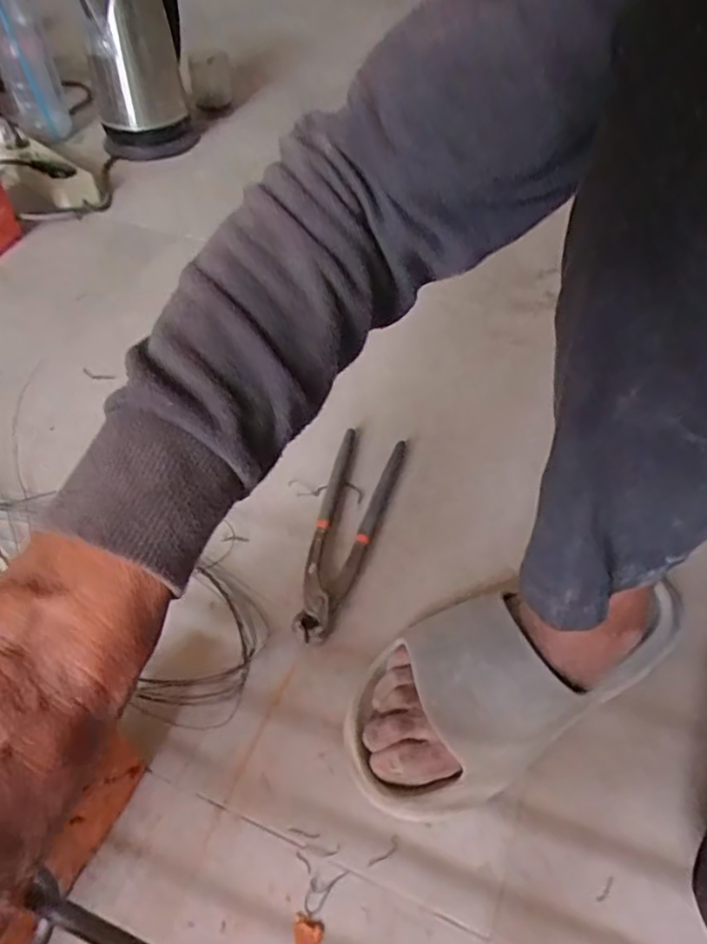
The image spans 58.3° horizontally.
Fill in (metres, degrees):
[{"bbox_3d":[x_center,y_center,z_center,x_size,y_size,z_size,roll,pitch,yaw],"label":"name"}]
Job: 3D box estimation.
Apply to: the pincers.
[{"bbox_3d":[-0.008,0.049,0.554,0.060,0.022,0.215,14,50,10],"label":"pincers"}]

